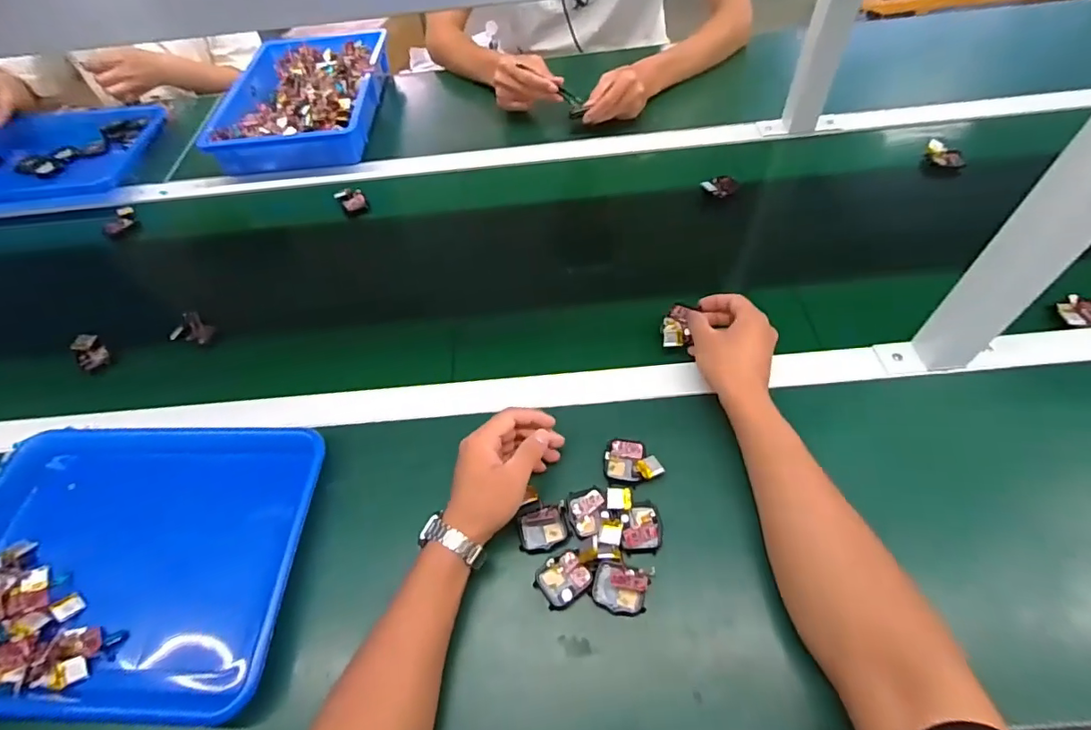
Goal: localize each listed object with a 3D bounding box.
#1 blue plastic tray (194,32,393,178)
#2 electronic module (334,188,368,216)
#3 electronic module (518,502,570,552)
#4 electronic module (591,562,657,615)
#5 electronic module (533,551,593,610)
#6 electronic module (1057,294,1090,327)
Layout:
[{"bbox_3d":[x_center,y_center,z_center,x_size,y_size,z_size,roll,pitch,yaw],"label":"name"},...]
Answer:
[{"bbox_3d":[-0.425,-0.477,0.929,0.260,0.062,0.357,-3,55,3],"label":"blue plastic tray"},{"bbox_3d":[-0.292,-0.249,0.793,0.036,0.017,0.049,-29,58,-14],"label":"electronic module"},{"bbox_3d":[-0.002,0.149,0.482,0.046,0.011,0.036,-11,55,-2],"label":"electronic module"},{"bbox_3d":[0.064,0.190,0.447,0.047,0.014,0.038,9,57,11],"label":"electronic module"},{"bbox_3d":[0.015,0.186,0.457,0.044,0.004,0.039,-35,59,-18],"label":"electronic module"},{"bbox_3d":[0.588,-0.059,0.576,0.043,0.009,0.041,-8,55,0],"label":"electronic module"}]

